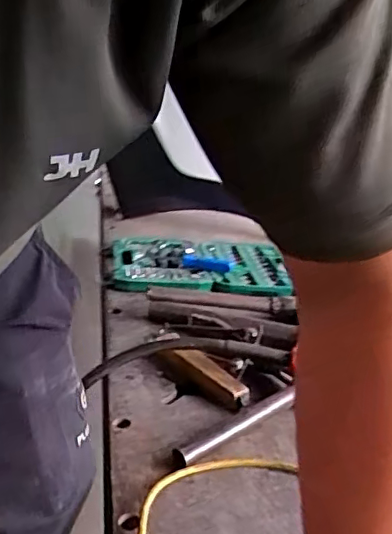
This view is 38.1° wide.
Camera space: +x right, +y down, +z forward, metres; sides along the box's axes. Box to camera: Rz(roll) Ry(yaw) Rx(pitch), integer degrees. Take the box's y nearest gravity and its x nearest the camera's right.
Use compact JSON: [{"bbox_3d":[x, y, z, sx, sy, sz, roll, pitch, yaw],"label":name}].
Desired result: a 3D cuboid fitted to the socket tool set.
[{"bbox_3d":[0.004,-0.008,1.225,0.359,0.021,0.284,5,20,-4],"label":"socket tool set"}]

